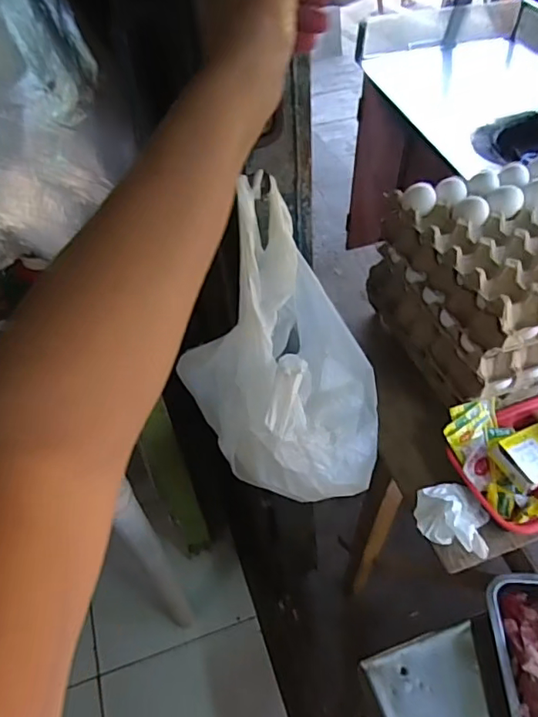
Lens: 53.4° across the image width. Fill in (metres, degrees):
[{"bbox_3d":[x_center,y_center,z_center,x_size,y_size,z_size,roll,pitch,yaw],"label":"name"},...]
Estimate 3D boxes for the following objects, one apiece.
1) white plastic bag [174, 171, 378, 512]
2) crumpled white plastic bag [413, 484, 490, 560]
[{"bbox_3d":[0.027,0.009,0.651,0.236,0.349,0.182,31,57,28],"label":"white plastic bag"},{"bbox_3d":[0.212,0.181,0.615,0.082,0.032,0.070,13,51,16],"label":"crumpled white plastic bag"}]

